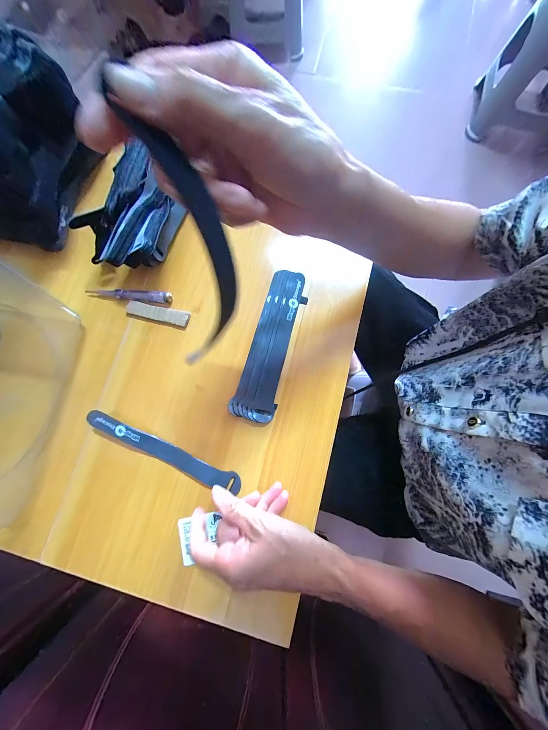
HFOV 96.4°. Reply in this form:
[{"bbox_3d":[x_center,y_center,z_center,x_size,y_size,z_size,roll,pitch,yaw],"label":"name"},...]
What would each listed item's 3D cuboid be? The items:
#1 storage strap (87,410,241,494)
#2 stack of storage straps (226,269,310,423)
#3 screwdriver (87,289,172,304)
[{"bbox_3d":[-0.133,0.104,0.295,0.198,0.015,0.022,23,81,5],"label":"storage strap"},{"bbox_3d":[-0.002,-0.027,0.318,0.053,0.016,0.197,18,81,4],"label":"stack of storage straps"},{"bbox_3d":[-0.196,-0.094,0.328,0.120,0.008,0.013,5,80,2],"label":"screwdriver"}]

